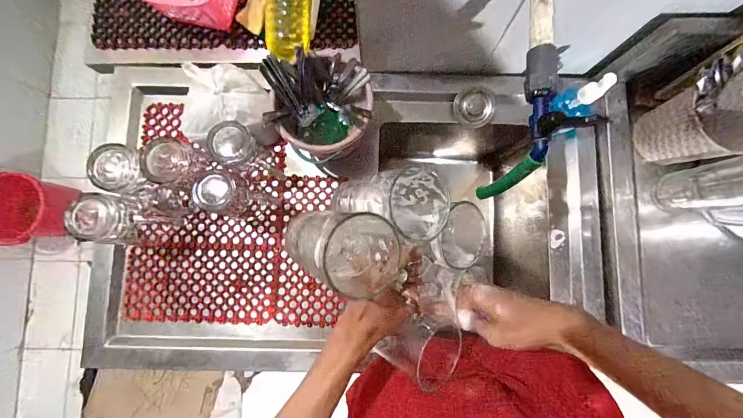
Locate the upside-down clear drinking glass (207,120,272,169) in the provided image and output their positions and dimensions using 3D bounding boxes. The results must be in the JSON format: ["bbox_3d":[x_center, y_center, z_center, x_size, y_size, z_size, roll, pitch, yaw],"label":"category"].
[{"bbox_3d":[-0.232,-0.108,0.600,0.070,0.154,0.064,0,83,1],"label":"upside-down clear drinking glass"}]

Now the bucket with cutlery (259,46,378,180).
[{"bbox_3d":[-0.083,-0.164,0.595,0.171,0.168,0.173,-5,83,1],"label":"bucket with cutlery"}]

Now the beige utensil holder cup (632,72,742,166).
[{"bbox_3d":[0.594,-0.147,0.581,0.134,0.137,0.121,-15,83,0],"label":"beige utensil holder cup"}]

